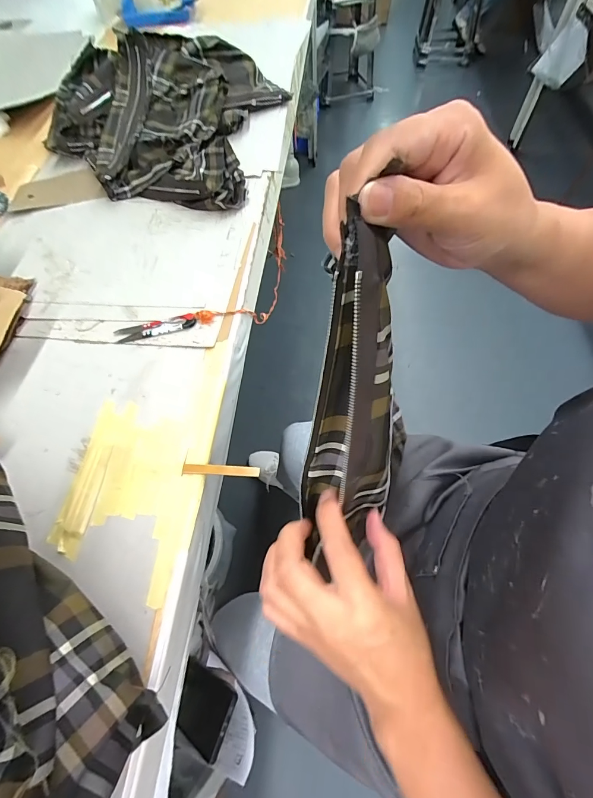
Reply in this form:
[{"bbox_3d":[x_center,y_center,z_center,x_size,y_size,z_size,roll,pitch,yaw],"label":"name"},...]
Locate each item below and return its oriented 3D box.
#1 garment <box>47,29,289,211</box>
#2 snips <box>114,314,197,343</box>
[{"bbox_3d":[-0.242,-0.532,0.659,0.405,0.113,0.381,14,63,11],"label":"garment"},{"bbox_3d":[-0.183,-0.092,0.467,0.104,0.008,0.025,-13,61,-3],"label":"snips"}]

